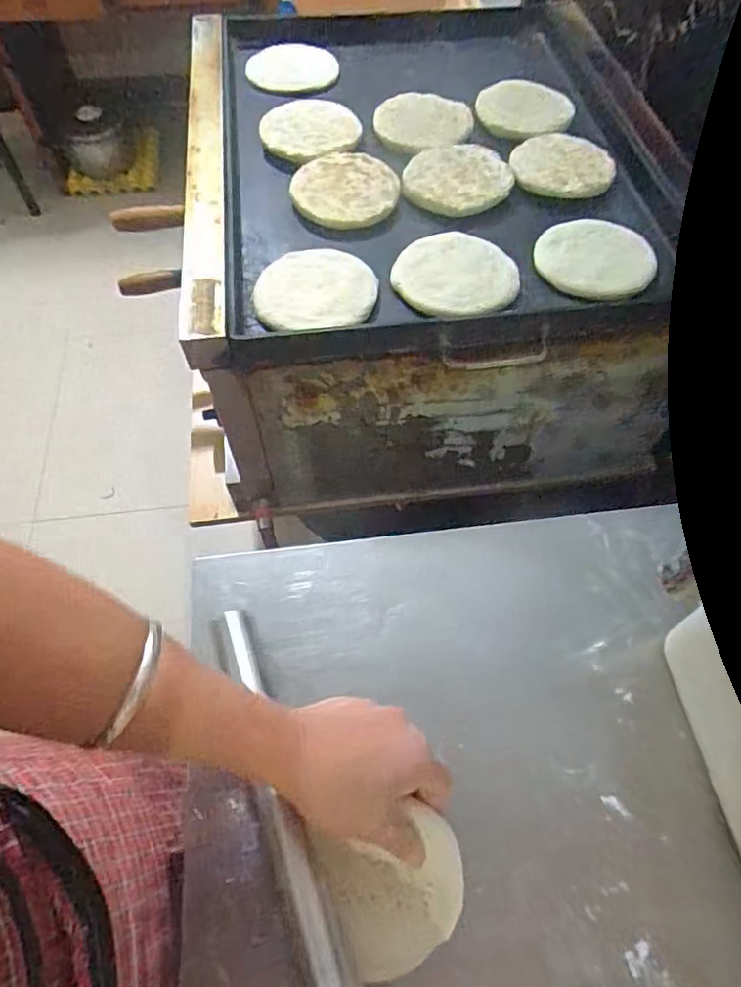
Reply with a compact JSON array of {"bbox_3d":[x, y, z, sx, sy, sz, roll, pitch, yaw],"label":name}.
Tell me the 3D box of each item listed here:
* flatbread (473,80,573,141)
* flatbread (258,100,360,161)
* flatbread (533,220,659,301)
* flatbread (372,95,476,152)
[{"bbox_3d":[0.199,-0.506,0.761,0.124,0.014,0.124,1,62,-2],"label":"flatbread"},{"bbox_3d":[-0.077,-0.456,0.729,0.119,0.028,0.097,37,66,19],"label":"flatbread"},{"bbox_3d":[0.247,-0.260,0.641,0.123,0.020,0.123,0,60,0],"label":"flatbread"},{"bbox_3d":[0.069,-0.480,0.752,0.125,0.014,0.125,0,60,-1],"label":"flatbread"}]

